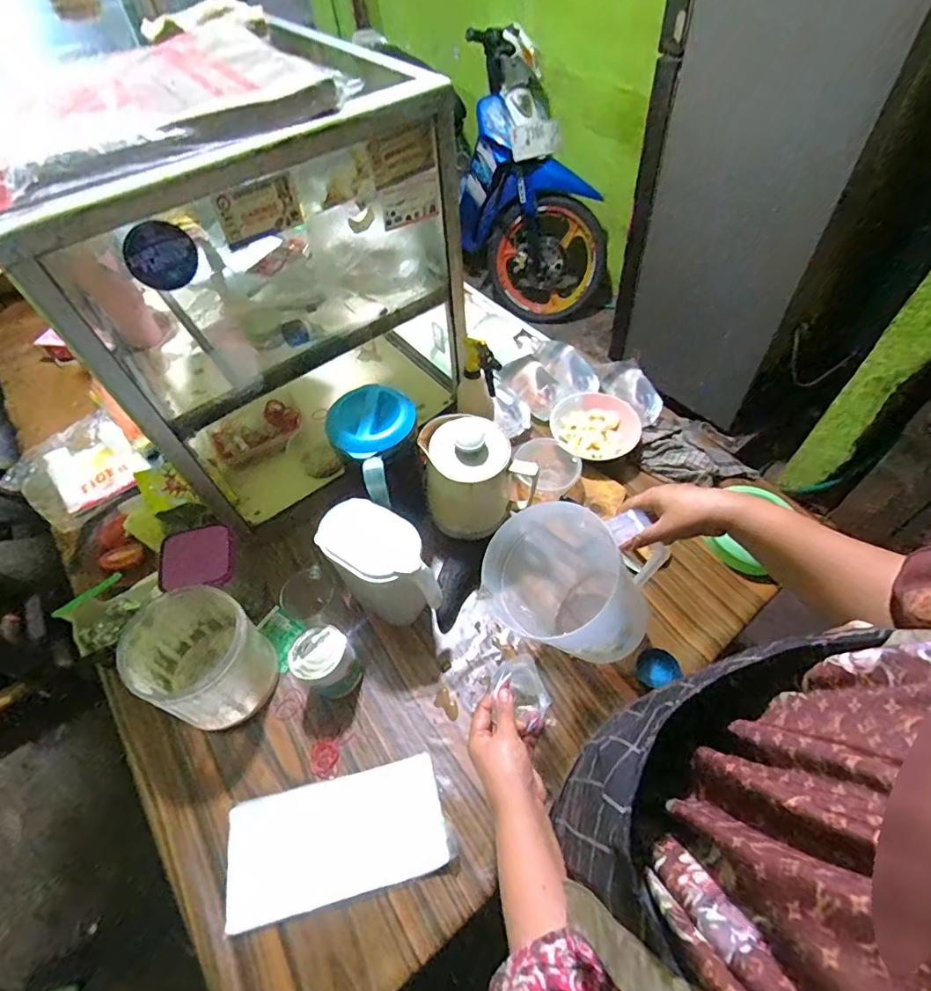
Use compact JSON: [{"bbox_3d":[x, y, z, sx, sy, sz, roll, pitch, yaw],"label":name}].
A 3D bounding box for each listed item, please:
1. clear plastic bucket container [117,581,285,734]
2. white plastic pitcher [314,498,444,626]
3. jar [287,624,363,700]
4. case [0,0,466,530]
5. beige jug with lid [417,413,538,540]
[{"bbox_3d":[-0.350,0.223,0.681,0.148,0.152,0.136,-3,55,4],"label":"clear plastic bucket container"},{"bbox_3d":[-0.113,0.114,0.740,0.164,0.195,0.094,27,62,22],"label":"white plastic pitcher"},{"bbox_3d":[-0.189,0.239,0.699,0.080,0.107,0.073,-3,55,4],"label":"jar"},{"bbox_3d":[-0.317,-0.319,0.782,0.518,0.563,0.407,-35,59,-18],"label":"case"},{"bbox_3d":[0.017,-0.026,0.795,0.158,0.194,0.126,-14,55,-4],"label":"beige jug with lid"}]

